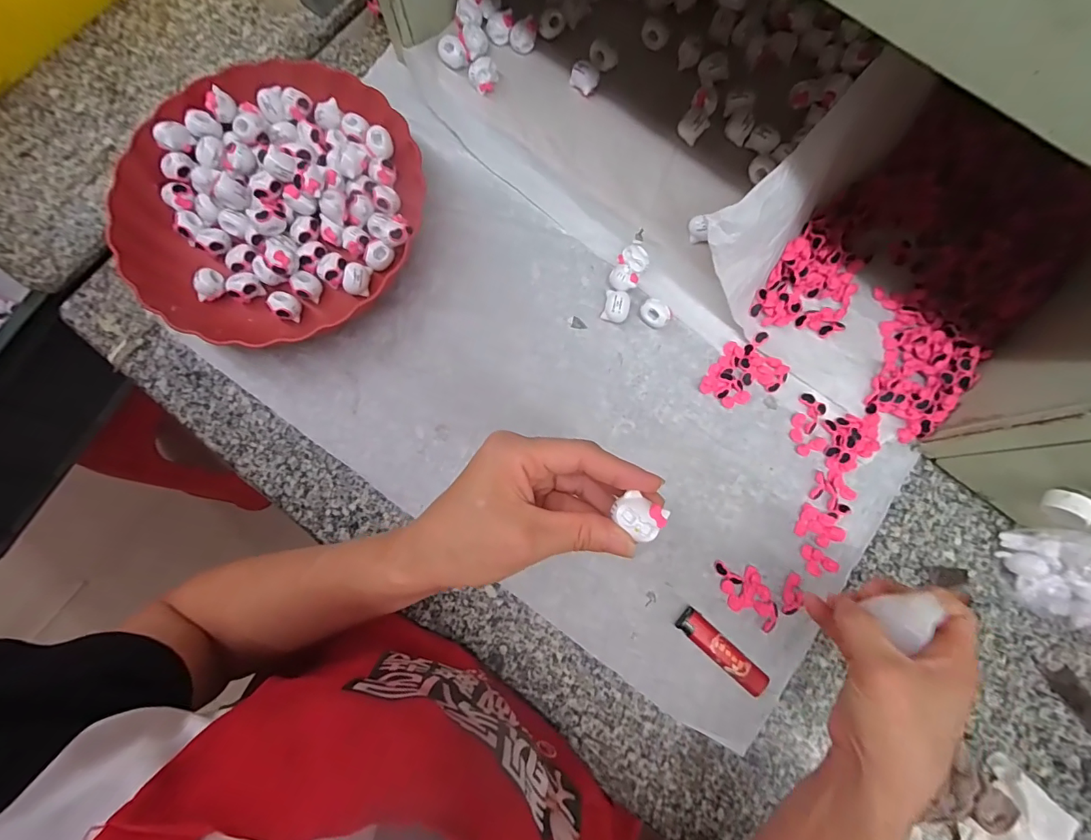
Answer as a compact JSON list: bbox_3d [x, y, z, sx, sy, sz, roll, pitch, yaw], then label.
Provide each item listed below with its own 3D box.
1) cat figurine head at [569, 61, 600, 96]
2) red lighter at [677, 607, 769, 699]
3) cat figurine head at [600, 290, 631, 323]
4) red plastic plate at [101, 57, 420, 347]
[{"bbox_3d":[0.035,-0.303,0.416,0.020,0.014,0.024,-44,83,-6],"label":"cat figurine head"},{"bbox_3d":[0.135,0.176,0.357,0.076,0.011,0.019,41,83,6],"label":"red lighter"},{"bbox_3d":[0.060,-0.095,0.397,0.021,0.019,0.025,16,81,3],"label":"cat figurine head"},{"bbox_3d":[-0.228,-0.182,0.396,0.218,0.050,0.235,0,81,0],"label":"red plastic plate"}]

